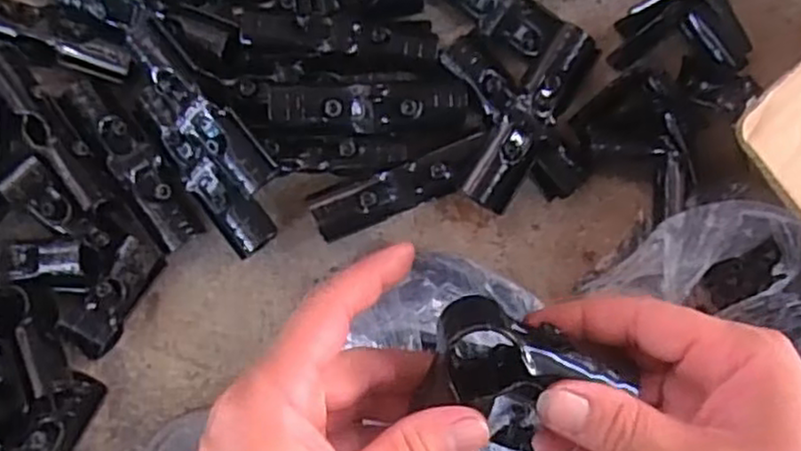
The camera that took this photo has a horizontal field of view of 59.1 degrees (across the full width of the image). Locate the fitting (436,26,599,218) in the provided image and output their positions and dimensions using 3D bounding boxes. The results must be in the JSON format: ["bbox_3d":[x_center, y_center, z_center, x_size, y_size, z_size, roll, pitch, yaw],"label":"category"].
[{"bbox_3d":[0.086,-0.077,0.488,0.098,0.047,0.124,-8,88,-2],"label":"fitting"}]

